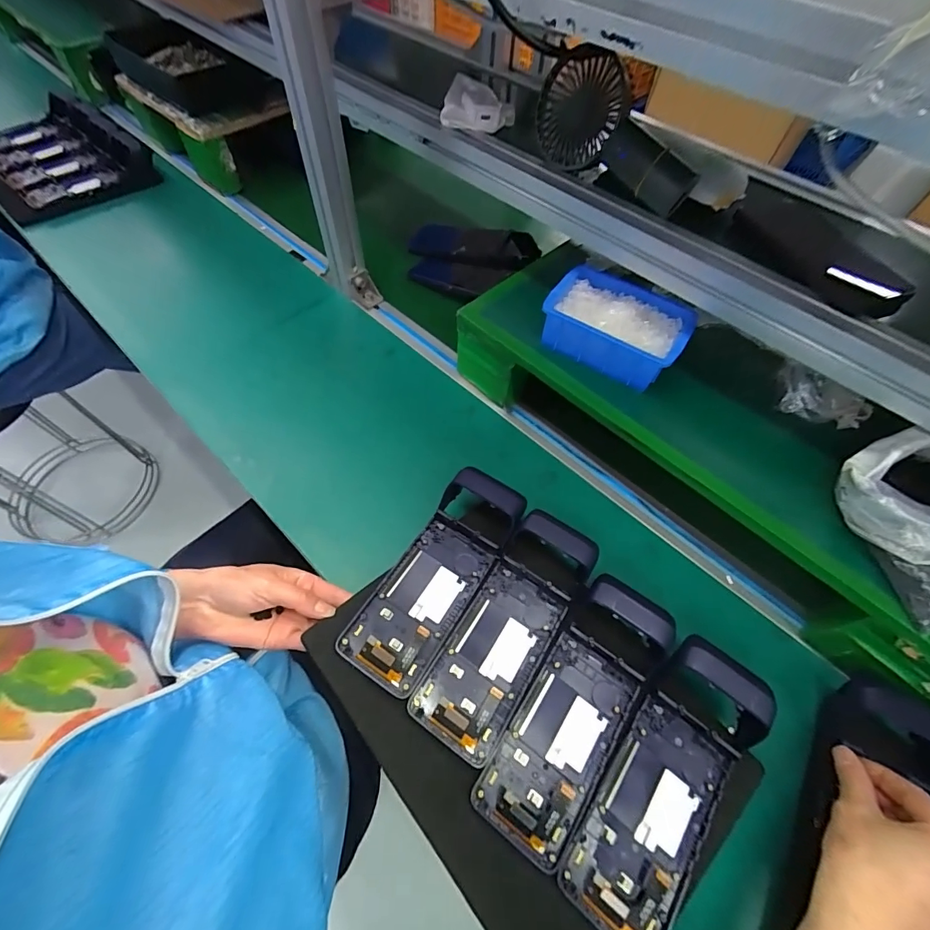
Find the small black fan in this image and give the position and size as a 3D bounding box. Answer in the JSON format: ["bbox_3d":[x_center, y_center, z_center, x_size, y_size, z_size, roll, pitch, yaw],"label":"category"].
[{"bbox_3d":[0.157,-0.342,0.450,0.047,0.103,0.193,-40,79,-20],"label":"small black fan"}]

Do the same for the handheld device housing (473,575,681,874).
[{"bbox_3d":[0.101,0.210,0.368,0.084,0.046,0.221,34,65,16],"label":"handheld device housing"}]

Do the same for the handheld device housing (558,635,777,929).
[{"bbox_3d":[0.169,0.256,0.340,0.083,0.042,0.219,34,65,16],"label":"handheld device housing"}]

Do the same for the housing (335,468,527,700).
[{"bbox_3d":[-0.027,0.105,0.425,0.084,0.042,0.222,28,63,13],"label":"housing"}]

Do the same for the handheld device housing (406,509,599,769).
[{"bbox_3d":[0.042,0.150,0.403,0.083,0.038,0.225,32,64,15],"label":"handheld device housing"}]

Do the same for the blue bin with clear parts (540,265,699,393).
[{"bbox_3d":[0.166,-0.151,0.471,0.146,0.054,0.103,31,64,15],"label":"blue bin with clear parts"}]

